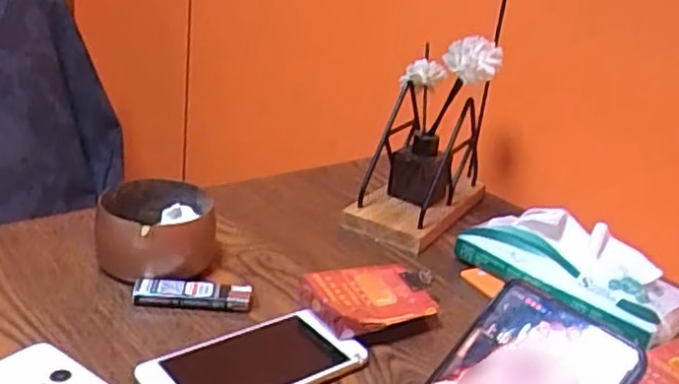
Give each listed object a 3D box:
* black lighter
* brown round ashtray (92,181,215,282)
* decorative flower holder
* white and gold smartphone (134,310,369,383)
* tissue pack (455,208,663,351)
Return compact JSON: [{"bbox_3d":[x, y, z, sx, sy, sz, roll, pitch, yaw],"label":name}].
[{"bbox_3d":[-0.102,0.071,0.500,0.078,0.012,0.018,5,23,-4],"label":"black lighter"},{"bbox_3d":[-0.138,0.030,0.542,0.084,0.049,0.084,1,24,-14],"label":"brown round ashtray"},{"bbox_3d":[0.086,-0.055,0.654,0.090,0.166,0.158,18,26,23],"label":"decorative flower holder"},{"bbox_3d":[-0.053,0.105,0.441,0.128,0.009,0.070,-13,31,-39],"label":"white and gold smartphone"},{"bbox_3d":[0.179,0.059,0.568,0.170,0.048,0.078,27,30,38],"label":"tissue pack"}]

